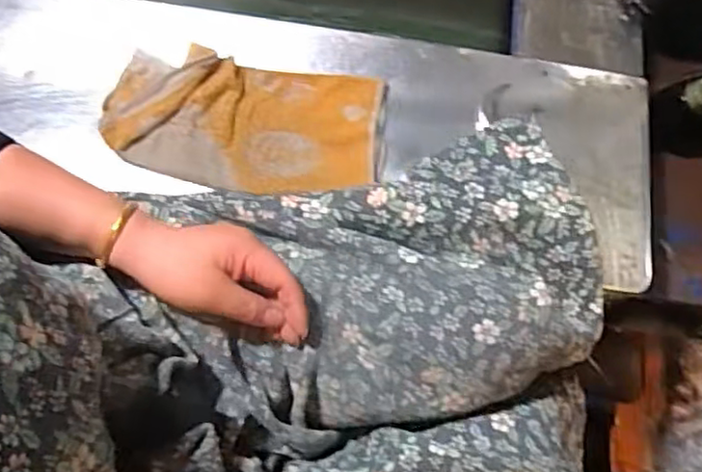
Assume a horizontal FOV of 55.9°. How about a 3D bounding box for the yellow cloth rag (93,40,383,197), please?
[{"bbox_3d":[-0.097,-0.105,0.611,0.249,0.014,0.128,8,73,0],"label":"yellow cloth rag"}]

